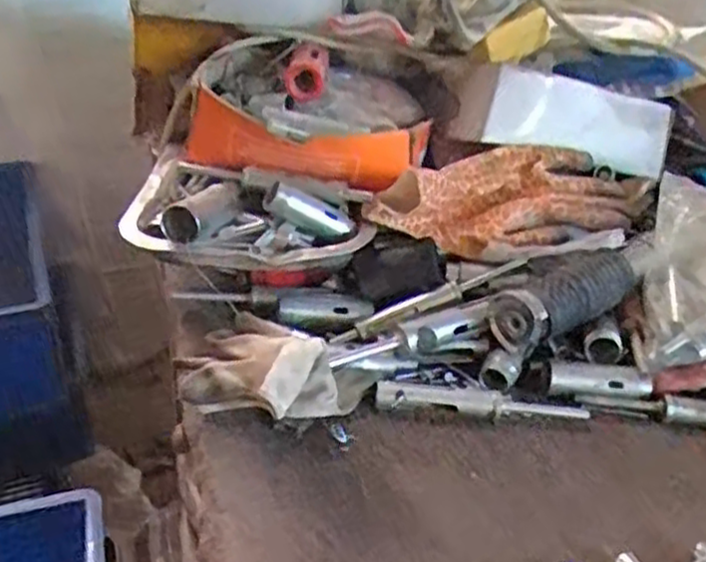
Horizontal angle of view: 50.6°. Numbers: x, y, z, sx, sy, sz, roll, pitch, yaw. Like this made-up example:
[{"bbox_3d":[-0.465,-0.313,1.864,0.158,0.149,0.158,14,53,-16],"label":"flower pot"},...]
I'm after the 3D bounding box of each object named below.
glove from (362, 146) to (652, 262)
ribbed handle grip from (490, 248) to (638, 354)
[{"bbox_3d":[0.126,-0.058,0.568,0.233,0.059,0.083,0,32,-9],"label":"glove"},{"bbox_3d":[0.151,0.009,0.515,0.122,0.040,0.041,-23,40,-18],"label":"ribbed handle grip"}]

